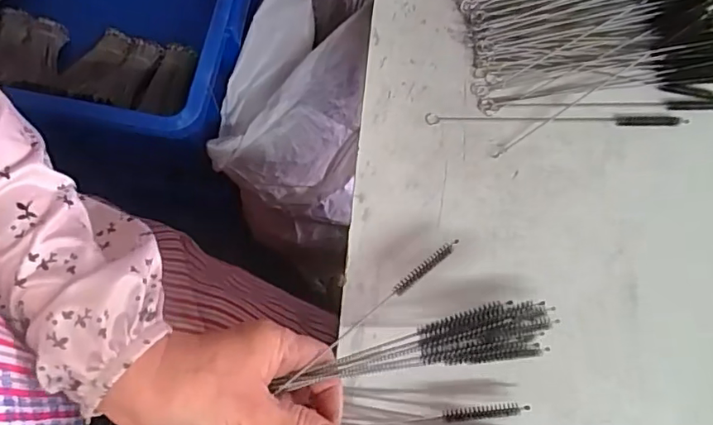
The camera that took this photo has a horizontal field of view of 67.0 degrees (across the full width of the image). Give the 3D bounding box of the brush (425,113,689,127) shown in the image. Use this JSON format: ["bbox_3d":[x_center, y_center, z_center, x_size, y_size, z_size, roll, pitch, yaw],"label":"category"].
[{"bbox_3d":[0.151,-0.071,0.408,0.196,0.004,0.010,1,73,-2],"label":"brush"}]

